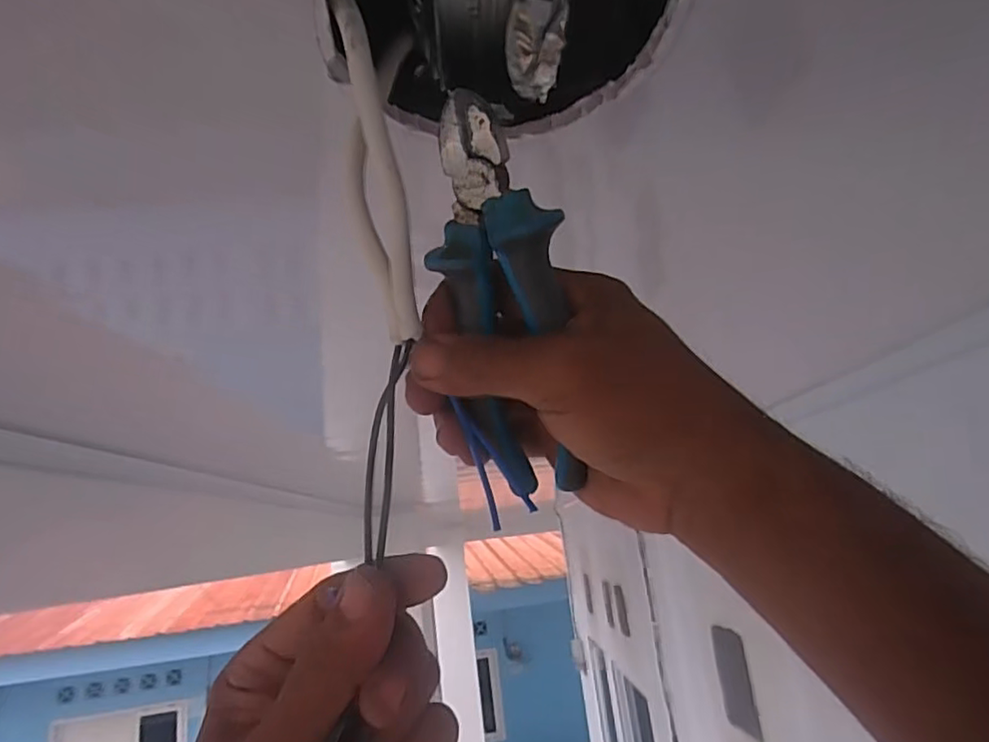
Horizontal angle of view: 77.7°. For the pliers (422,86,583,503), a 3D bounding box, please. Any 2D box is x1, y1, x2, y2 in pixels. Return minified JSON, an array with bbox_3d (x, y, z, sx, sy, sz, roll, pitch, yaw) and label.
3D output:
[{"bbox_3d":[0.004,-0.019,0.230,0.044,0.154,0.021,-8,23,3],"label":"pliers"}]

